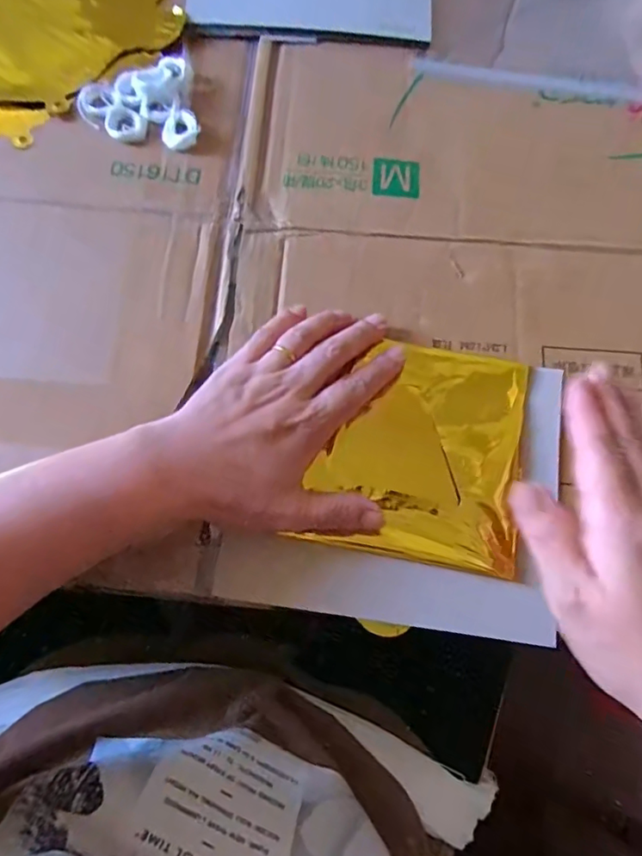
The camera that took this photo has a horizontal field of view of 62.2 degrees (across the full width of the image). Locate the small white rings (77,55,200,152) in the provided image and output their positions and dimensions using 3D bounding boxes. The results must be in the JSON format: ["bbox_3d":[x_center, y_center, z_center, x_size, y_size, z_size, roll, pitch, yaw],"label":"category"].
[{"bbox_3d":[-0.133,-0.231,0.384,0.078,0.017,0.073,0,73,-1],"label":"small white rings"}]

